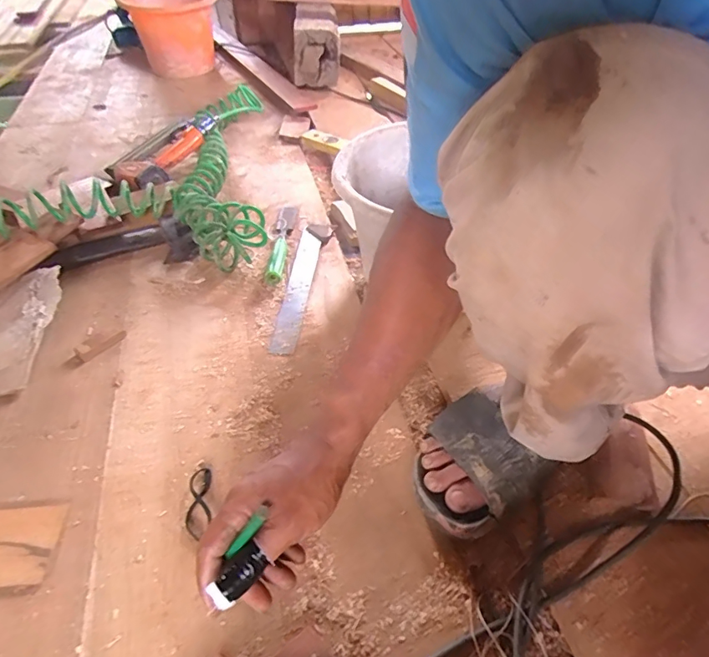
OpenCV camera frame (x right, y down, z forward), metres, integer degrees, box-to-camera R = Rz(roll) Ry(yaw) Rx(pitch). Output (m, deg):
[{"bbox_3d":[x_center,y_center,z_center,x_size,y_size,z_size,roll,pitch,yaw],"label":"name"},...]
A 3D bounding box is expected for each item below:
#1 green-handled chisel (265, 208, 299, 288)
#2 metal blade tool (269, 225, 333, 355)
[{"bbox_3d":[-0.129,-0.155,0.807,0.041,0.021,0.226,4,44,0],"label":"green-handled chisel"},{"bbox_3d":[-0.085,-0.076,0.758,0.046,0.011,0.304,7,44,3],"label":"metal blade tool"}]

